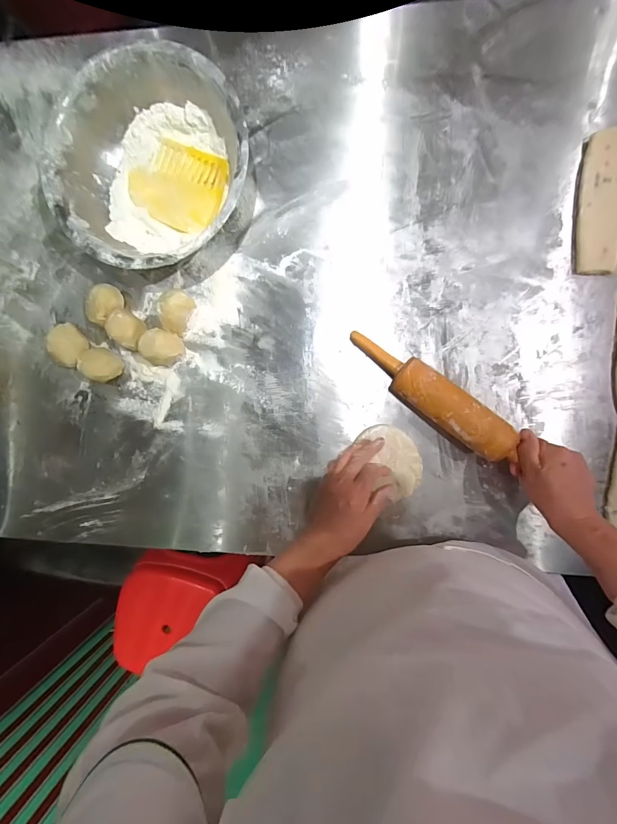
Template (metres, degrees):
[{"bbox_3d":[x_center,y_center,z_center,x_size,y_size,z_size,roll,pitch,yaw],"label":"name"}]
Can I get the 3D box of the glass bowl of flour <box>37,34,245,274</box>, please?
[{"bbox_3d":[-0.213,-0.333,0.511,0.268,0.084,0.268,0,92,6],"label":"glass bowl of flour"}]

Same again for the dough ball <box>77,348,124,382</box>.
[{"bbox_3d":[-0.316,-0.072,0.548,0.052,0.053,0.050,0,92,6],"label":"dough ball"}]

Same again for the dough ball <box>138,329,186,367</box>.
[{"bbox_3d":[-0.217,-0.096,0.537,0.051,0.046,0.047,0,92,6],"label":"dough ball"}]

